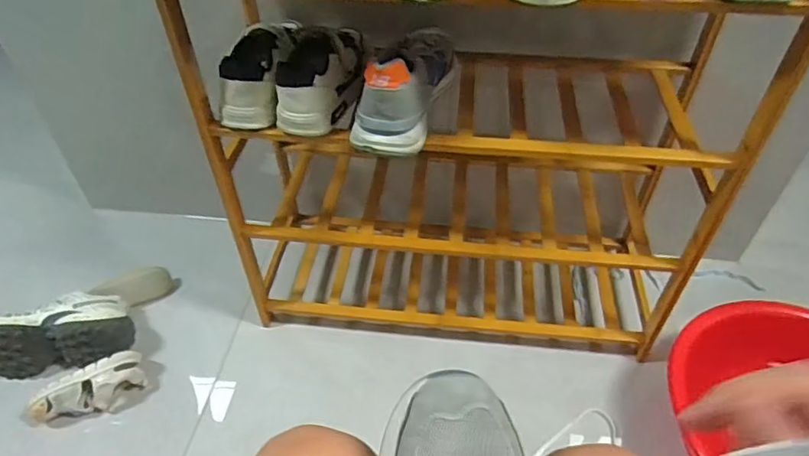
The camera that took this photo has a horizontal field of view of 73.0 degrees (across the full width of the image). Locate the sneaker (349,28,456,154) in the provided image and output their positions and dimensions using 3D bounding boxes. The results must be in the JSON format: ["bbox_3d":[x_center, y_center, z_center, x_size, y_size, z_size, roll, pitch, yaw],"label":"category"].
[{"bbox_3d":[0.001,-0.203,0.700,0.087,0.097,0.238,11,45,11],"label":"sneaker"}]

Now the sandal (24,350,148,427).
[{"bbox_3d":[-0.513,0.267,0.887,0.174,0.074,0.057,-26,49,-23],"label":"sandal"}]

